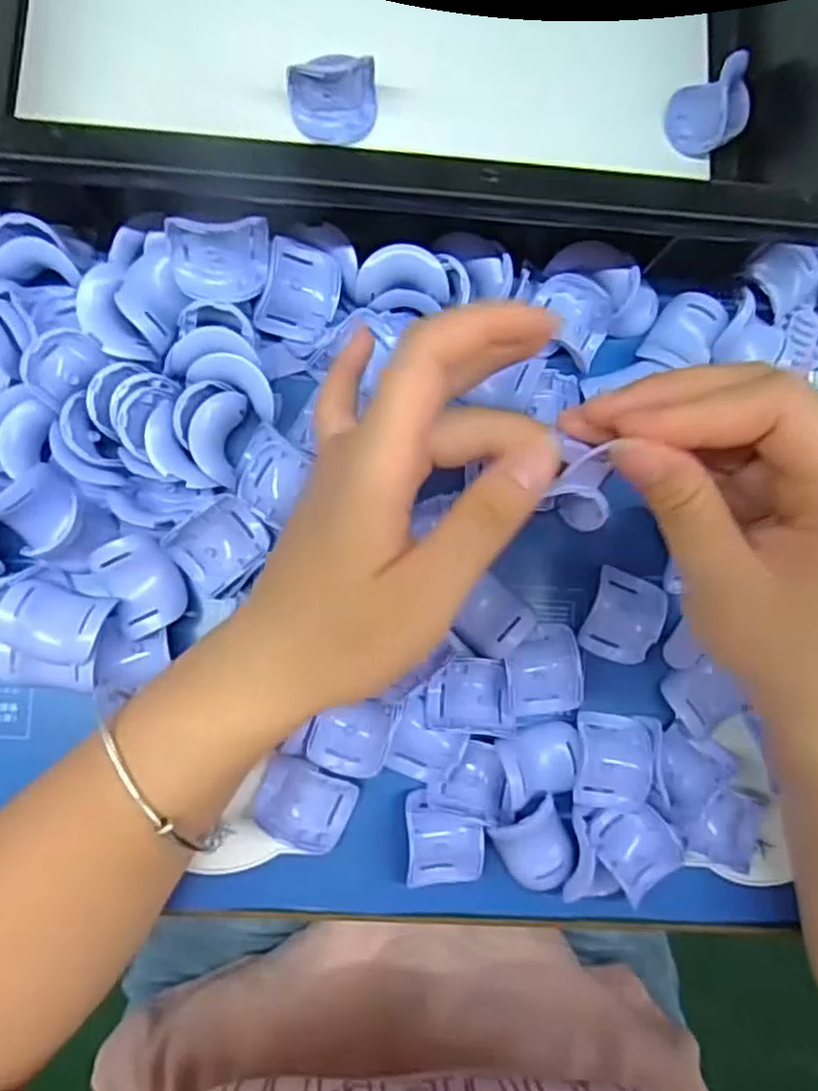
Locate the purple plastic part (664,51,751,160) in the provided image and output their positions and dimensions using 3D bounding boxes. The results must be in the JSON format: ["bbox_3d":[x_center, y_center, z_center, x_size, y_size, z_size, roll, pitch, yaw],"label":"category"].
[{"bbox_3d":[0.135,-0.193,0.322,0.033,0.025,0.029,-22,85,-7],"label":"purple plastic part"}]

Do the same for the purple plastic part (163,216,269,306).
[{"bbox_3d":[-0.071,-0.107,0.277,0.036,0.027,0.028,-6,84,-5],"label":"purple plastic part"}]

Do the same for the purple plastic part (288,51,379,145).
[{"bbox_3d":[-0.032,-0.192,0.315,0.037,0.017,0.033,-10,134,-9],"label":"purple plastic part"}]

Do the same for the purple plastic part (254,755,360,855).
[{"bbox_3d":[-0.041,0.103,0.291,0.037,0.011,0.032,30,82,0],"label":"purple plastic part"}]

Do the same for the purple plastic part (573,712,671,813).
[{"bbox_3d":[0.087,0.090,0.297,0.032,0.014,0.036,0,83,-4],"label":"purple plastic part"}]

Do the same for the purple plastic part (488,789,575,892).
[{"bbox_3d":[0.052,0.122,0.294,0.029,0.014,0.034,-26,86,-7],"label":"purple plastic part"}]

